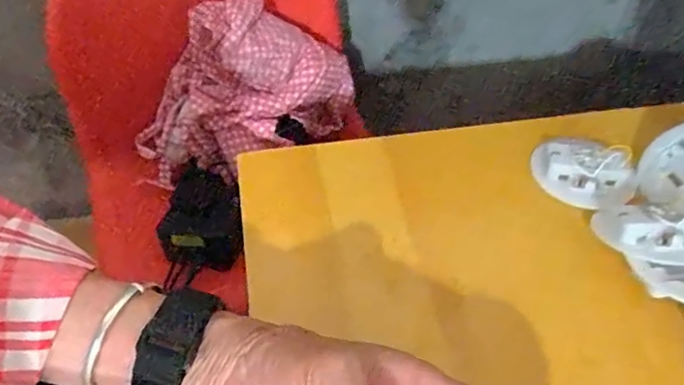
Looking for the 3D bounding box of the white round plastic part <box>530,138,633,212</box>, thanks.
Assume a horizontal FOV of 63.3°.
[{"bbox_3d":[0.160,-0.015,0.368,0.064,0.025,0.051,29,57,21],"label":"white round plastic part"}]

